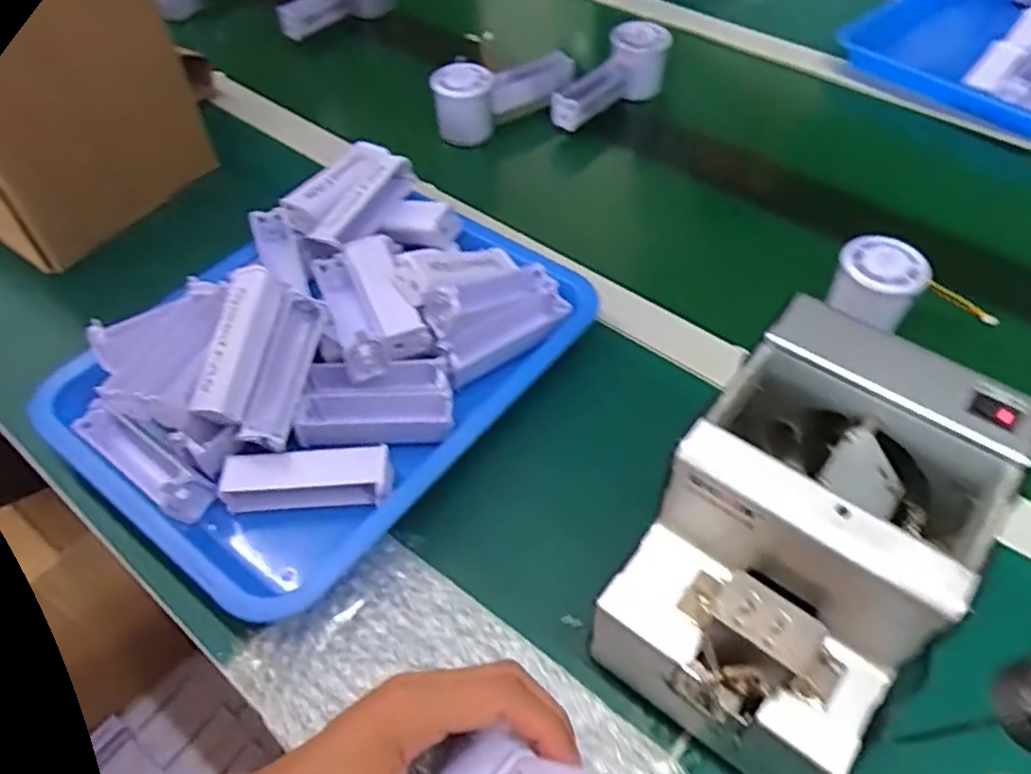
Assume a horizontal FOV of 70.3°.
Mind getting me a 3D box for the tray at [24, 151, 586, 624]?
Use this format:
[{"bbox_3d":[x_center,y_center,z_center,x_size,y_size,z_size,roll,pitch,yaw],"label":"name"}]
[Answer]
[{"bbox_3d":[-0.130,-0.027,0.516,0.264,0.084,0.332,32,59,24],"label":"tray"}]

